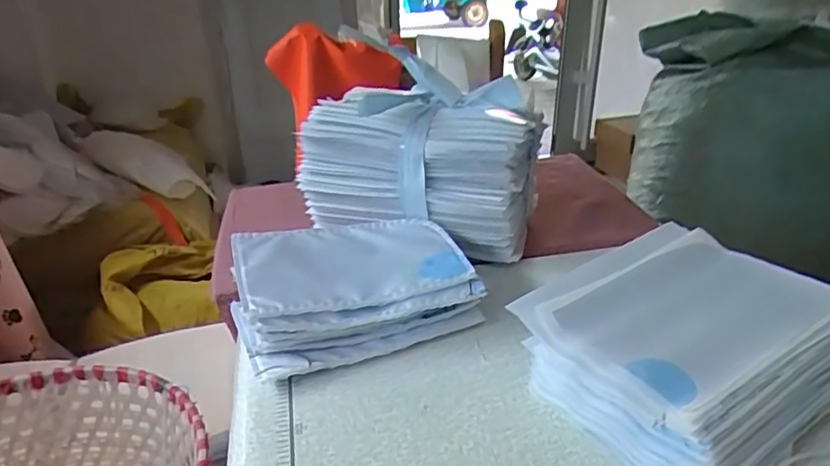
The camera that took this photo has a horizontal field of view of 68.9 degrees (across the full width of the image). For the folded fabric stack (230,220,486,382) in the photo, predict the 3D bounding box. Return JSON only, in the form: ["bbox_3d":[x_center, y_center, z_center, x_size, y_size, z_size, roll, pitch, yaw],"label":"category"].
[{"bbox_3d":[-0.060,0.050,0.573,0.207,0.070,0.144,-13,30,-20],"label":"folded fabric stack"}]

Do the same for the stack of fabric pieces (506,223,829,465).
[{"bbox_3d":[0.220,0.089,0.486,0.238,0.067,0.192,-20,33,-30],"label":"stack of fabric pieces"}]

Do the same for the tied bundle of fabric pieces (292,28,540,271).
[{"bbox_3d":[-0.003,-0.079,0.647,0.246,0.219,0.107,3,29,9],"label":"tied bundle of fabric pieces"}]

